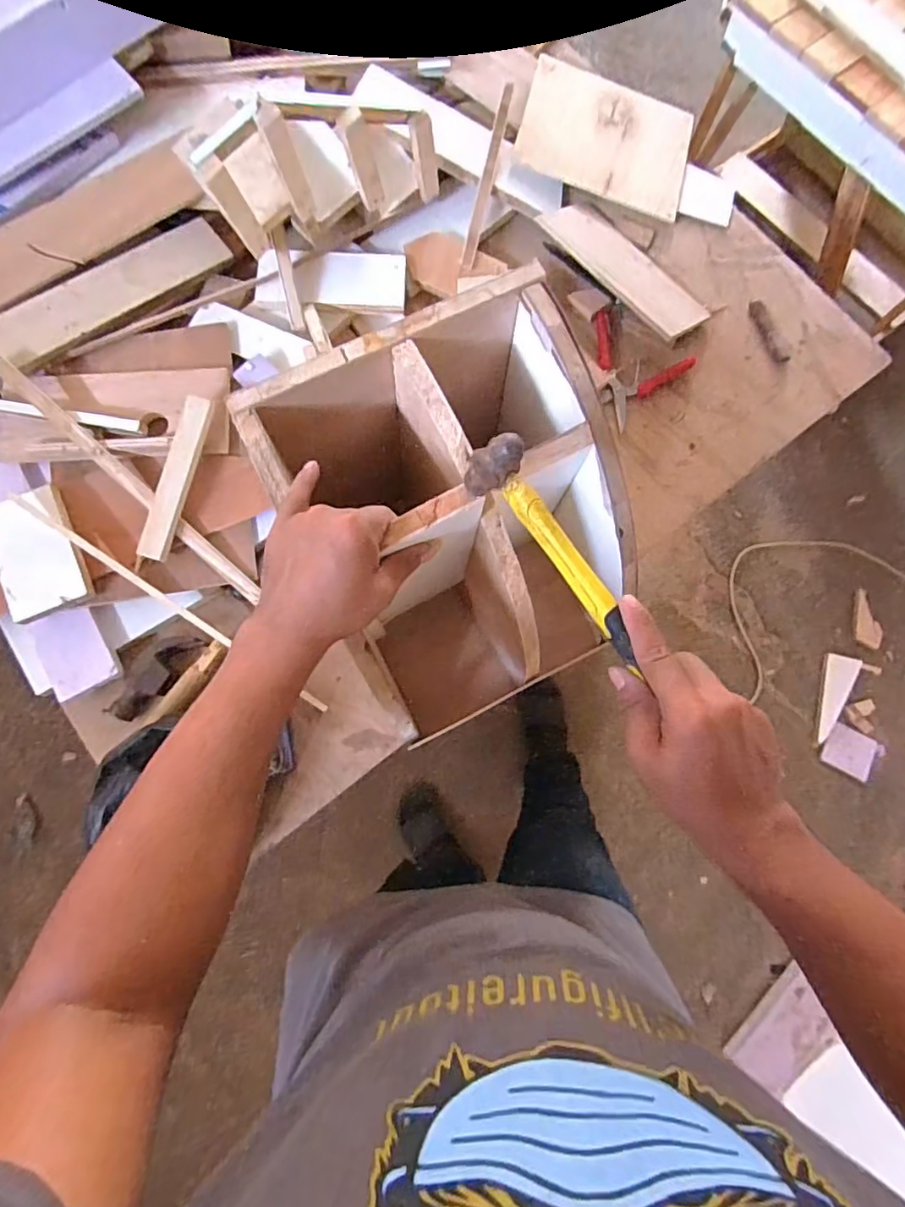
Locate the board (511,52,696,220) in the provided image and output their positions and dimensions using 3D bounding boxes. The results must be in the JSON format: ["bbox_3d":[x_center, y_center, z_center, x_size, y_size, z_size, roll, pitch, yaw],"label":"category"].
[{"bbox_3d":[0.243,-0.734,0.882,0.265,0.018,0.217,16,80,-4],"label":"board"}]

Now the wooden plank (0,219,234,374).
[{"bbox_3d":[-0.446,-0.406,0.740,0.078,0.025,0.333,43,68,7],"label":"wooden plank"}]

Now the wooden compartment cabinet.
[{"bbox_3d":[0.012,-0.063,0.585,0.275,0.318,0.312,-26,81,-4],"label":"wooden compartment cabinet"}]

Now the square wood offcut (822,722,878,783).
[{"bbox_3d":[1.029,0.383,1.459,0.128,0.015,0.111,28,77,5],"label":"square wood offcut"}]

